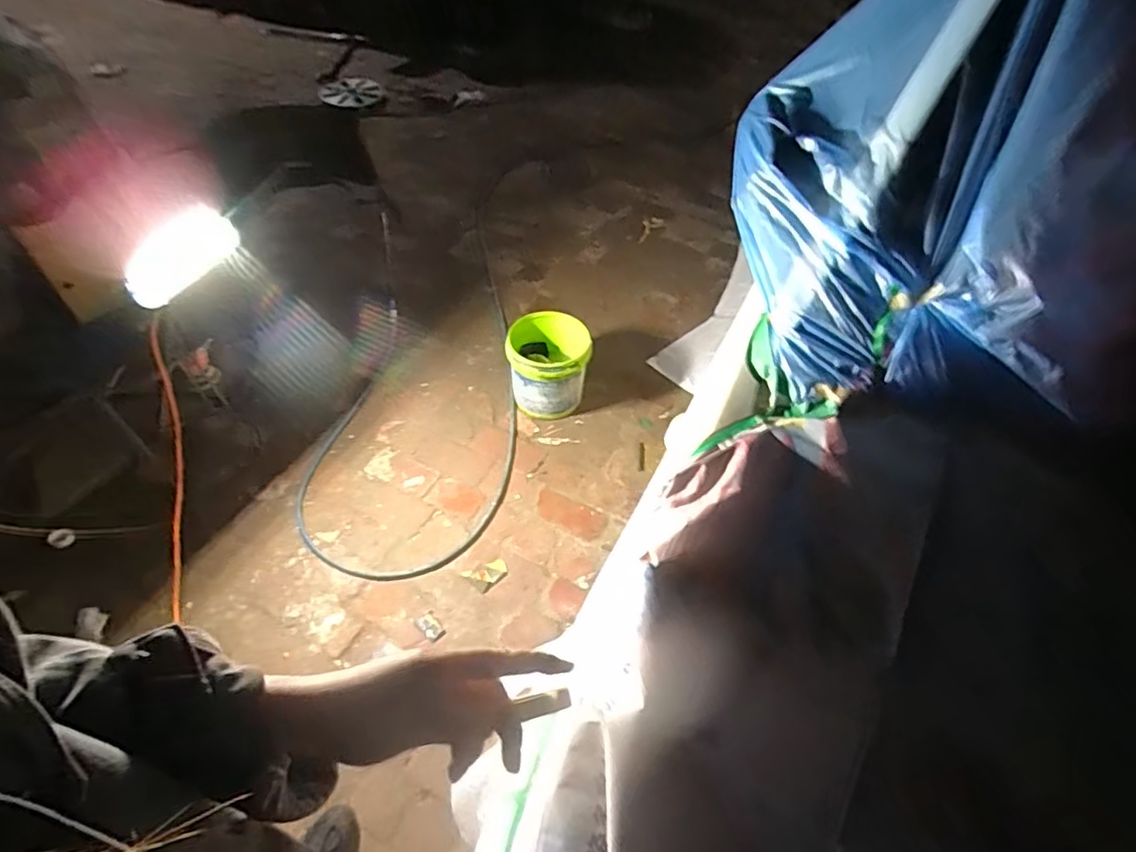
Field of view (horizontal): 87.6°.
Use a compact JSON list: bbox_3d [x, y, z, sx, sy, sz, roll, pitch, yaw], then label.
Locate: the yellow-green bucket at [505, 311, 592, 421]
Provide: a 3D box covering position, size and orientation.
[{"bbox_3d":[-0.065,-0.198,1.967,0.257,0.242,0.260,1,51,-2],"label":"yellow-green bucket"}]

